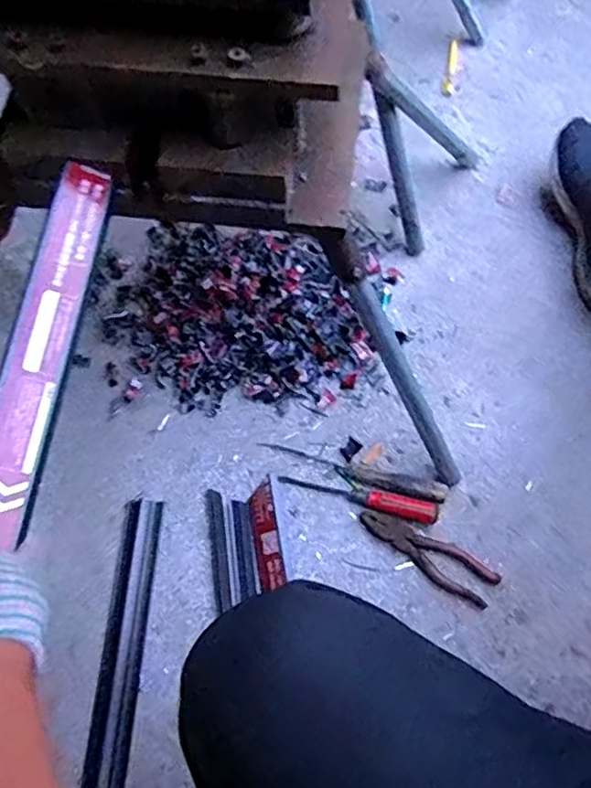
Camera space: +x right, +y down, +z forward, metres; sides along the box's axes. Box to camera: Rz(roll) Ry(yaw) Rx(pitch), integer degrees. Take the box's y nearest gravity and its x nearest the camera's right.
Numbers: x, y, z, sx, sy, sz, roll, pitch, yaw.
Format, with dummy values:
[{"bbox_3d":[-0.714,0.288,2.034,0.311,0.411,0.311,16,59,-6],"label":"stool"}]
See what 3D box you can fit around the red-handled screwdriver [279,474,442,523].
[{"bbox_3d":[0.077,0.127,0.793,0.198,0.028,0.026,13,70,8],"label":"red-handled screwdriver"}]

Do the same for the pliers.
[{"bbox_3d":[0.160,0.192,0.773,0.175,0.011,0.050,32,73,14],"label":"pliers"}]

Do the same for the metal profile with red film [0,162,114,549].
[{"bbox_3d":[-0.212,0.029,0.474,0.049,0.026,0.479,6,69,5],"label":"metal profile with red film"}]

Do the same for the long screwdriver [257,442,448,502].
[{"bbox_3d":[0.072,0.099,0.805,0.237,0.026,0.030,13,70,8],"label":"long screwdriver"}]

